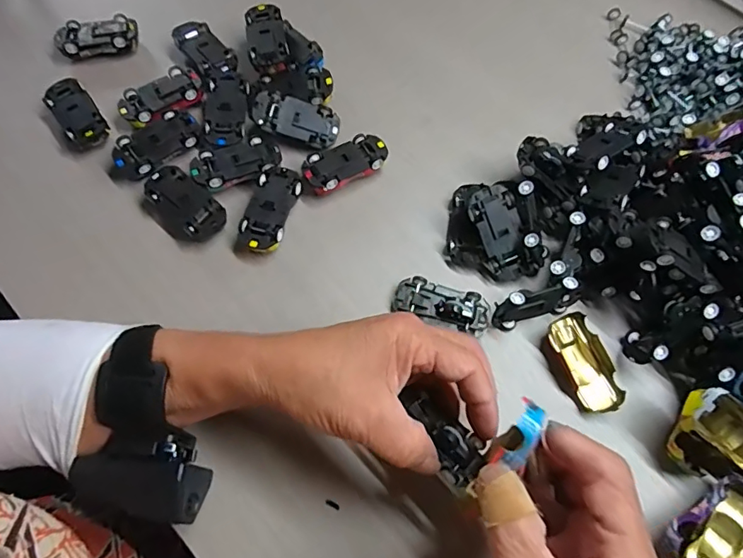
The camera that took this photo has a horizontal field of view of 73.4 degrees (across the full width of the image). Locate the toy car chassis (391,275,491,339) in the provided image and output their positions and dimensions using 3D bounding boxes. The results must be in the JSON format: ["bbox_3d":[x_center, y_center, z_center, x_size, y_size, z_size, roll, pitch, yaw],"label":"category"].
[{"bbox_3d":[0.049,0.017,0.338,0.065,0.012,0.029,17,69,5],"label":"toy car chassis"}]

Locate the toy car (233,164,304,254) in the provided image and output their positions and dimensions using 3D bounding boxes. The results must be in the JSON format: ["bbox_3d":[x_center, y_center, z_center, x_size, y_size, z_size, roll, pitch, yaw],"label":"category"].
[{"bbox_3d":[-0.072,-0.048,0.356,0.031,0.017,0.065,17,69,5],"label":"toy car"}]

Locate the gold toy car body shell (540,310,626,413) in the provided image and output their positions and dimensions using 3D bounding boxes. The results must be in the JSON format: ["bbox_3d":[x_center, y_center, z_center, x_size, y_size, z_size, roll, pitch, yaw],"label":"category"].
[{"bbox_3d":[0.138,0.056,0.327,0.038,0.015,0.063,-26,72,-12],"label":"gold toy car body shell"}]

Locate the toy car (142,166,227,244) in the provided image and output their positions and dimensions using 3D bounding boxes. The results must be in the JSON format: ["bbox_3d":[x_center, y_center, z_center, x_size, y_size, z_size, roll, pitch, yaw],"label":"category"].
[{"bbox_3d":[-0.134,-0.050,0.355,0.060,0.026,0.038,42,73,13],"label":"toy car"}]

